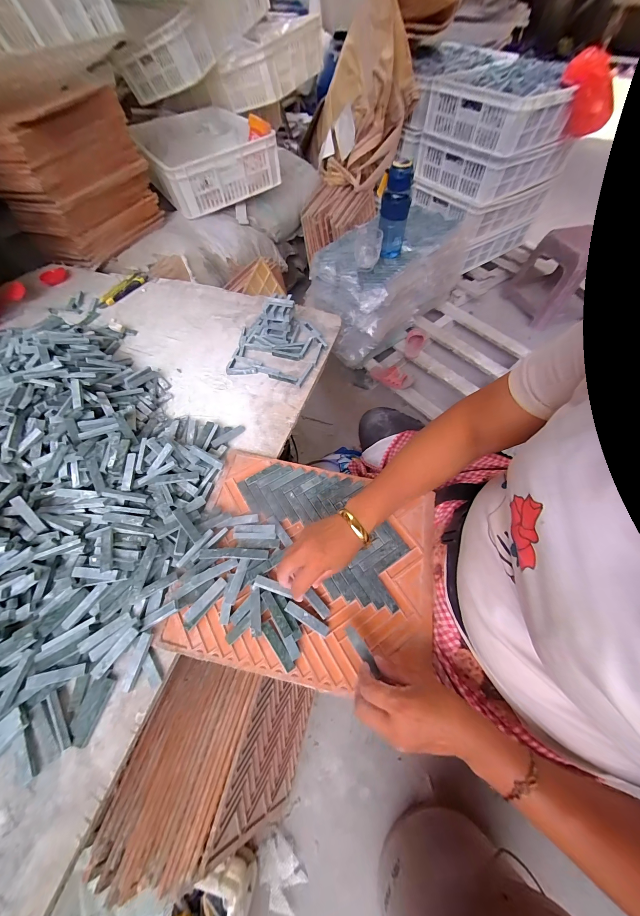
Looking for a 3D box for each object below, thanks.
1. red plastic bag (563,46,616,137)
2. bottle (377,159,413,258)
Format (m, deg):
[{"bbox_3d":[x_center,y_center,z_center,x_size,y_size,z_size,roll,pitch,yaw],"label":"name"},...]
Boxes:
[{"bbox_3d":[0.847,-1.145,0.941,0.173,0.165,0.093,34,66,19],"label":"red plastic bag"},{"bbox_3d":[0.219,-0.728,0.877,0.084,0.216,0.091,12,61,8],"label":"bottle"}]

